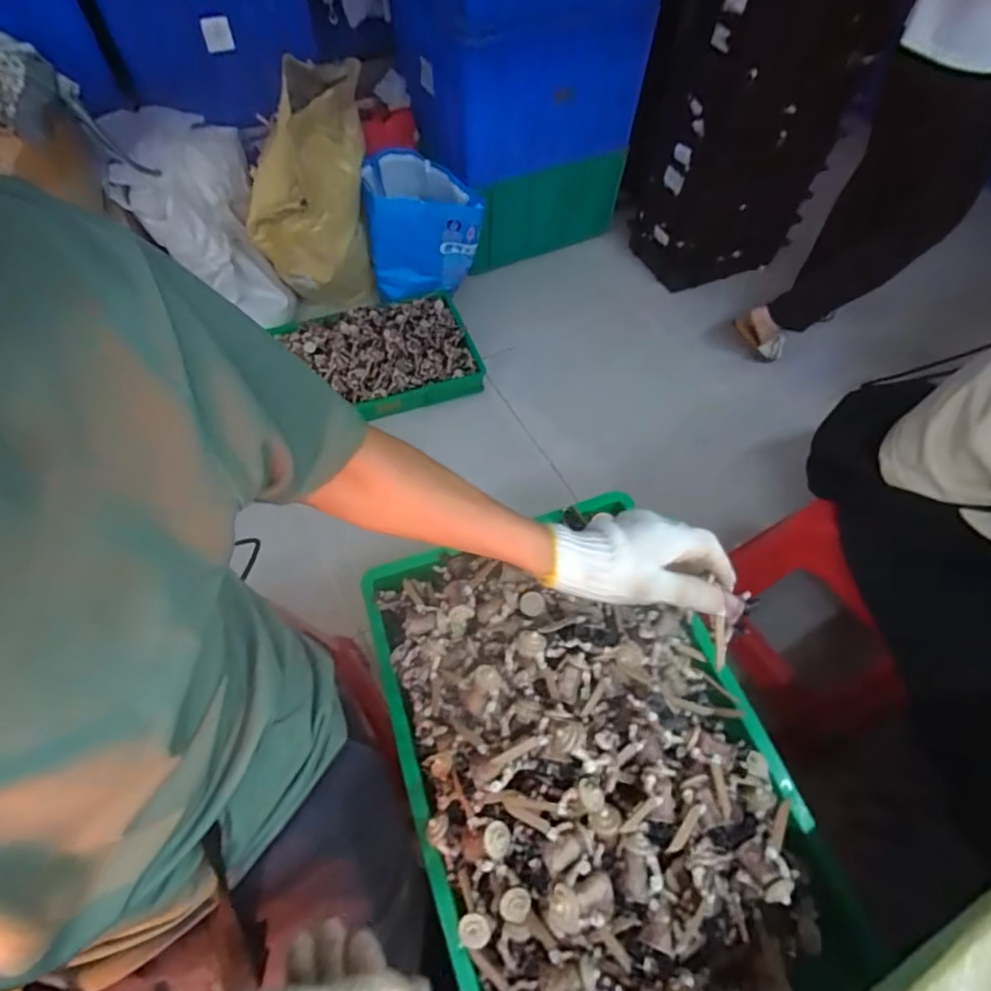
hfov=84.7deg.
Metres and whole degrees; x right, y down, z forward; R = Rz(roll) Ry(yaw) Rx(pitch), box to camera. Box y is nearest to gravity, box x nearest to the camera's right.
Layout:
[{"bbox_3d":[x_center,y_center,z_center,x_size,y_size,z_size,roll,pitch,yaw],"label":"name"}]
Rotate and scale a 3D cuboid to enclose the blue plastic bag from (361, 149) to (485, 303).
[{"bbox_3d":[-0.203,-0.764,1.554,0.315,0.285,0.241,-6,59,-4],"label":"blue plastic bag"}]

